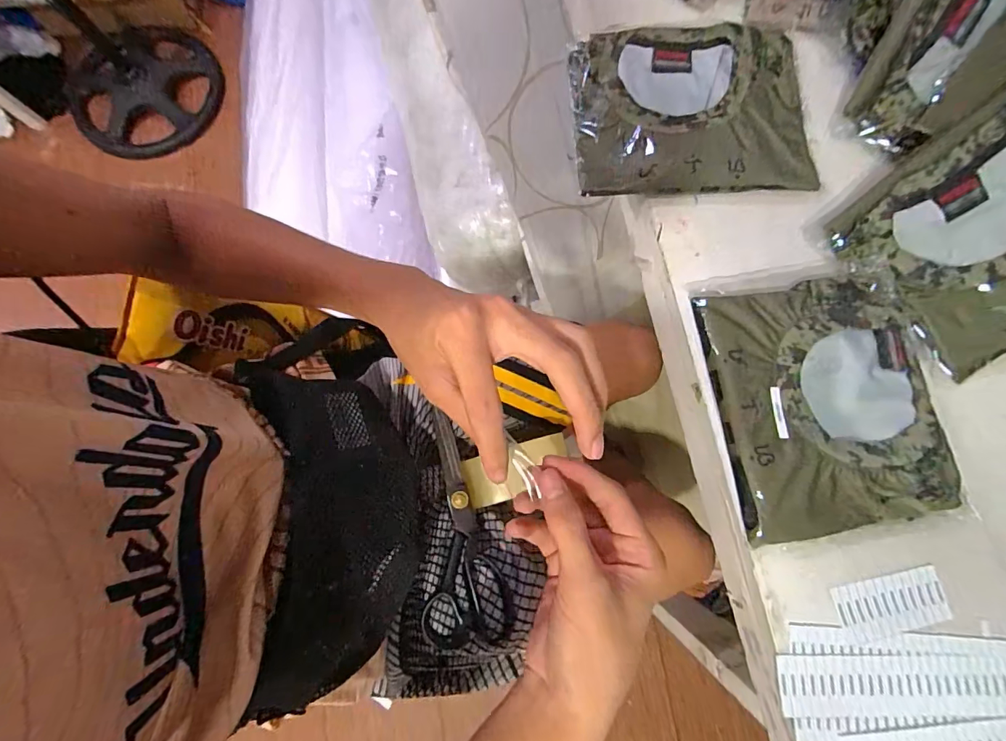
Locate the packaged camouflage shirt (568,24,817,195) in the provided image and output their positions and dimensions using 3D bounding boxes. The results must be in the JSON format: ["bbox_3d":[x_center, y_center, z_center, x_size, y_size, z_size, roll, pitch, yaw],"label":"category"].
[{"bbox_3d":[0.188,-0.266,0.453,0.232,0.022,0.180,-2,79,-1],"label":"packaged camouflage shirt"}]

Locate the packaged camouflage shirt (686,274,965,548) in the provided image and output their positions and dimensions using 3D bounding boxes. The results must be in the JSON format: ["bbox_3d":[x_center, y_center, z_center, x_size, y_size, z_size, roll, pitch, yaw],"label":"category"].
[{"bbox_3d":[0.279,0.019,0.397,0.179,0.033,0.234,-8,79,-2],"label":"packaged camouflage shirt"}]

